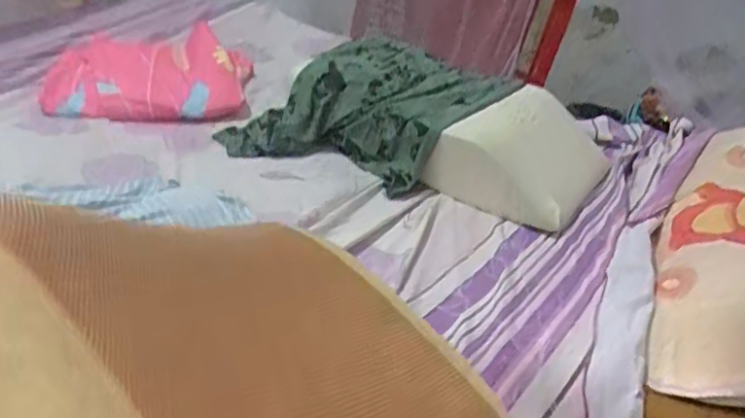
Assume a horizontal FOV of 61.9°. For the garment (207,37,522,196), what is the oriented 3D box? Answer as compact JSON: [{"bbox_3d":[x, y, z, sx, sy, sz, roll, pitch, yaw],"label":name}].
[{"bbox_3d":[-0.007,-0.198,1.267,0.462,0.172,0.412,21,37,25],"label":"garment"}]

